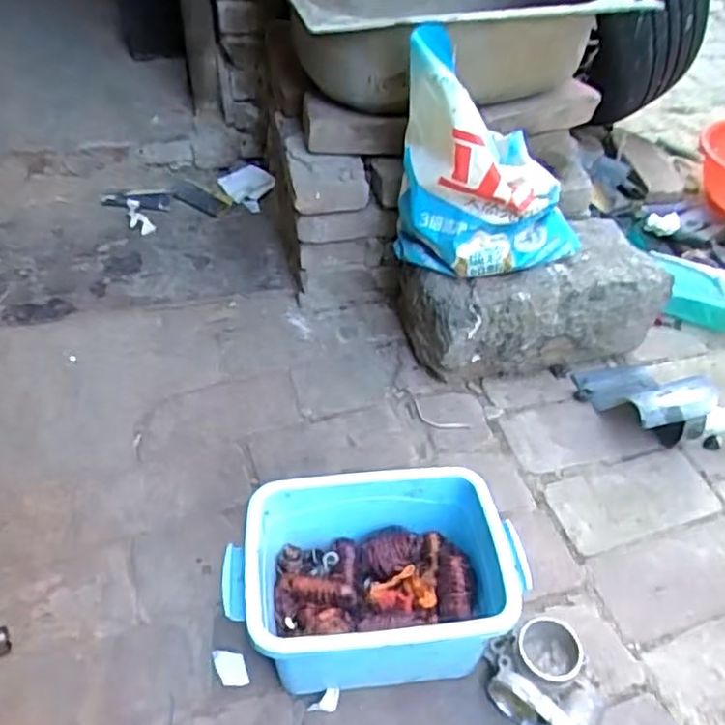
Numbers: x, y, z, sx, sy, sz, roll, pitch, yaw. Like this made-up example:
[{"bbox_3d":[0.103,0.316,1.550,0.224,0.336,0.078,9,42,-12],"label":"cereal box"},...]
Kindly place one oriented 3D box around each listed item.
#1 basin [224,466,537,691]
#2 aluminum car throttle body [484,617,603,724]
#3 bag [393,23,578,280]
[{"bbox_3d":[0.011,0.227,0.712,0.304,0.123,0.188,0,46,-2],"label":"basin"},{"bbox_3d":[0.194,0.334,0.702,0.124,0.064,0.100,31,53,27],"label":"aluminum car throttle body"},{"bbox_3d":[0.171,-0.250,0.878,0.257,0.263,0.134,14,47,11],"label":"bag"}]

